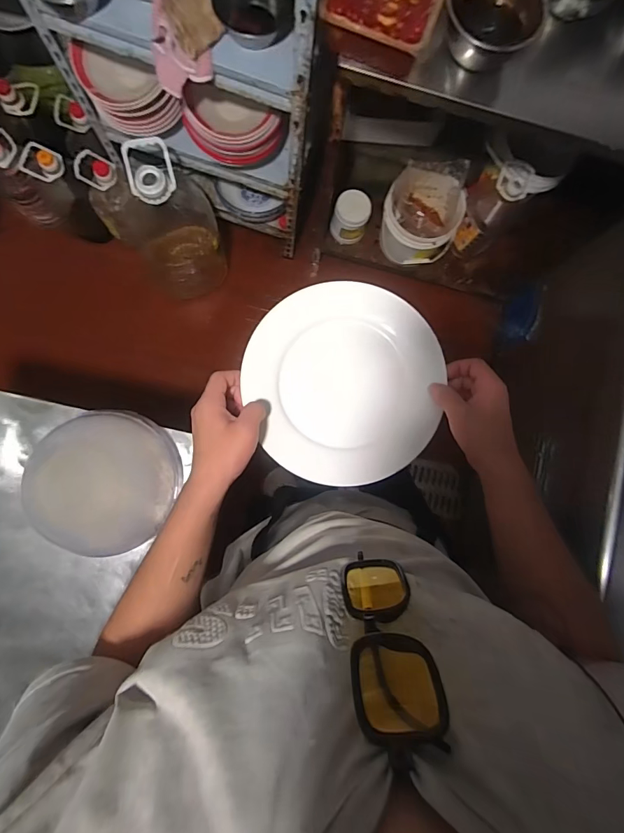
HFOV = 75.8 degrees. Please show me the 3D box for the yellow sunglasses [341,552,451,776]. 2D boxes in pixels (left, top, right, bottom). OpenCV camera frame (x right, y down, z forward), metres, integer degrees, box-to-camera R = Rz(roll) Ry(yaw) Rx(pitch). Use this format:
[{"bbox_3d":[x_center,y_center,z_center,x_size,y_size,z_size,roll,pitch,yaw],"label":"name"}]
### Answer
[{"bbox_3d":[0.043,0.137,0.243,0.044,0.131,0.030,4,108,-4],"label":"yellow sunglasses"}]

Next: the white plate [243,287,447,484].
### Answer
[{"bbox_3d":[0.041,-0.042,0.499,0.231,0.034,0.242,0,86,-4],"label":"white plate"}]

